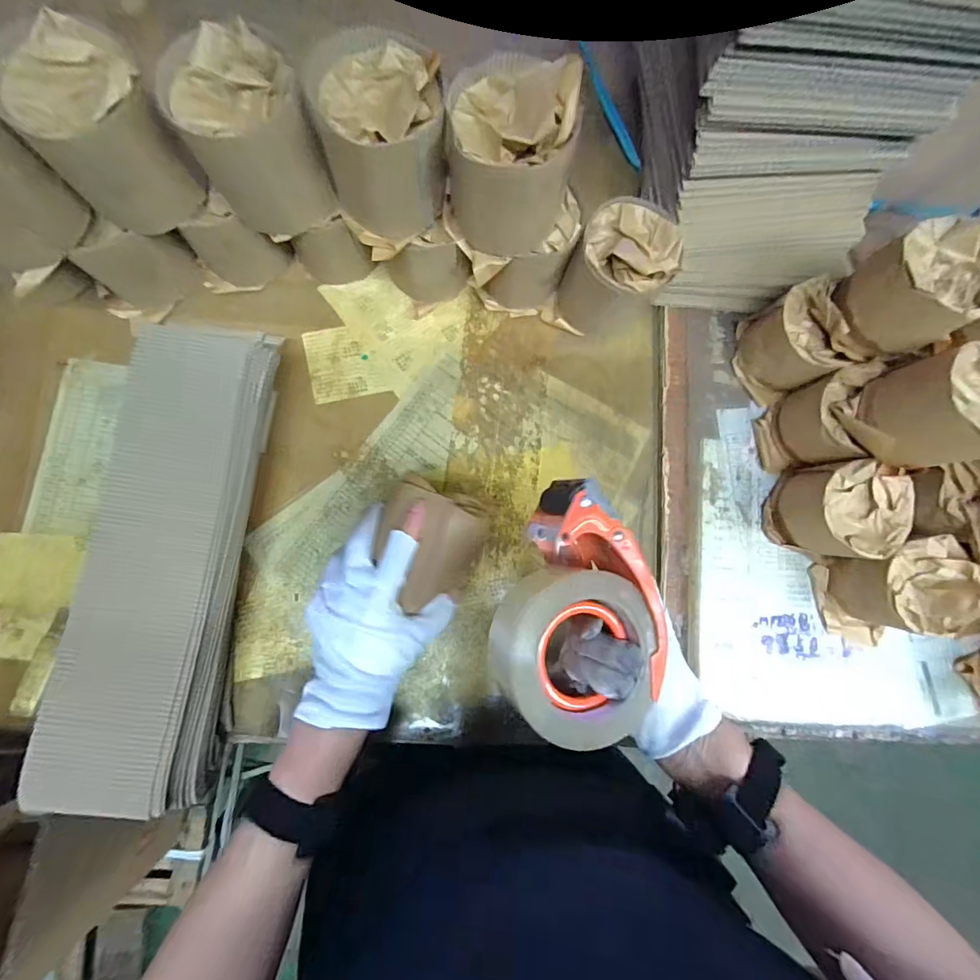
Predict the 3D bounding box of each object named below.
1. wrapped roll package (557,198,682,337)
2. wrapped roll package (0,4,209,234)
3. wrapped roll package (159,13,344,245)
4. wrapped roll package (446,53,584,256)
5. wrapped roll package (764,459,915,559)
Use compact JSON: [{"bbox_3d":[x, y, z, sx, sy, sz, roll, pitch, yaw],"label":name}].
[{"bbox_3d":[0.132,-0.227,0.479,0.093,0.105,0.101,25,80,-1],"label":"wrapped roll package"},{"bbox_3d":[-0.299,-0.276,0.361,0.090,0.101,0.090,-38,88,-8],"label":"wrapped roll package"},{"bbox_3d":[-0.188,-0.276,0.369,0.091,0.096,0.104,-27,87,-8],"label":"wrapped roll package"},{"bbox_3d":[0.018,-0.269,0.376,0.106,0.115,0.107,16,82,-3],"label":"wrapped roll package"},{"bbox_3d":[0.355,0.025,0.477,0.098,0.092,0.089,27,80,-1],"label":"wrapped roll package"}]

